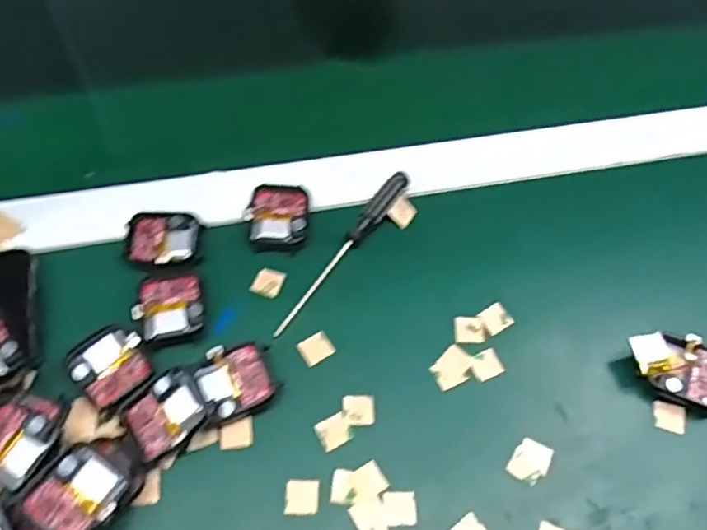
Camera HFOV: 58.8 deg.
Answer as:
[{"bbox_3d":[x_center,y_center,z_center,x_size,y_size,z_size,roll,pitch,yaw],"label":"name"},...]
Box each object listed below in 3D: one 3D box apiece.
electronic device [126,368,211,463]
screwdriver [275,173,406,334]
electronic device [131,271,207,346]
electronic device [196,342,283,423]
[{"bbox_3d":[-0.095,0.076,0.319,0.038,0.012,0.037,-30,63,-19],"label":"electronic device"},{"bbox_3d":[-0.004,-0.009,0.378,0.012,0.009,0.132,30,62,16],"label":"screwdriver"},{"bbox_3d":[-0.103,0.024,0.352,0.037,0.004,0.044,-10,59,-8],"label":"electronic device"},{"bbox_3d":[-0.062,0.060,0.333,0.037,0.012,0.036,-22,61,-15],"label":"electronic device"}]

